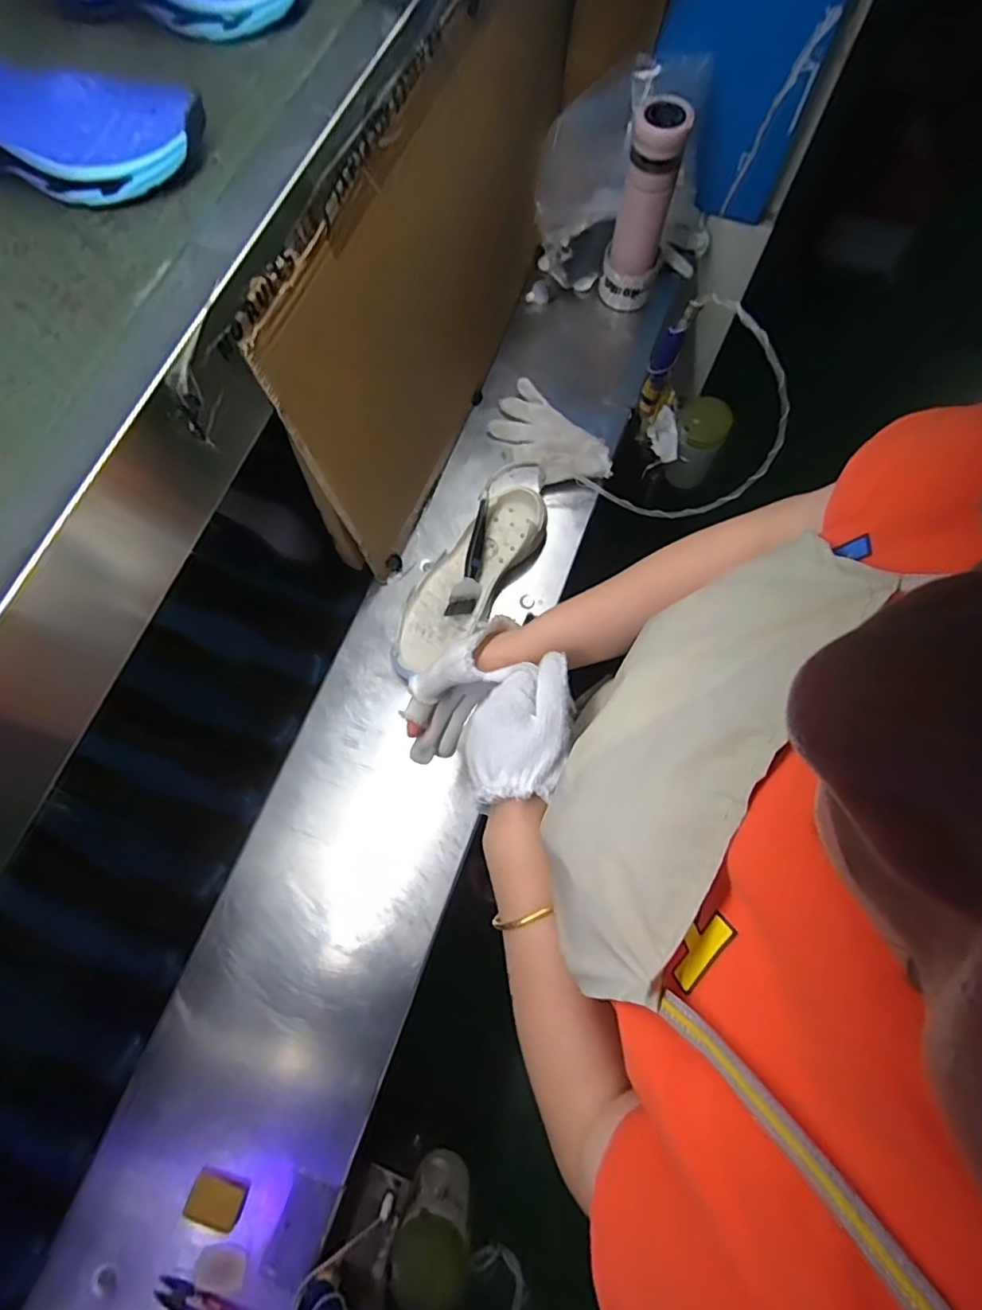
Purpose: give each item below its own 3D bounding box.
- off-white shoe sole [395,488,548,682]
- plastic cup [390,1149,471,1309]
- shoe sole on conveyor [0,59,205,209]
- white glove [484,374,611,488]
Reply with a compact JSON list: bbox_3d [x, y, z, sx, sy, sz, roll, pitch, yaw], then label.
[{"bbox_3d":[-0.028,-0.090,0.717,0.098,0.040,0.283,34,76,11],"label":"off-white shoe sole"},{"bbox_3d":[-0.059,0.619,0.616,0.077,0.106,0.092,14,73,6],"label":"plastic cup"},{"bbox_3d":[-0.290,-0.341,0.368,0.212,0.035,0.090,12,73,5],"label":"shoe sole on conveyor"},{"bbox_3d":[0.078,-0.298,0.784,0.098,0.030,0.184,-41,67,-8],"label":"white glove"}]

